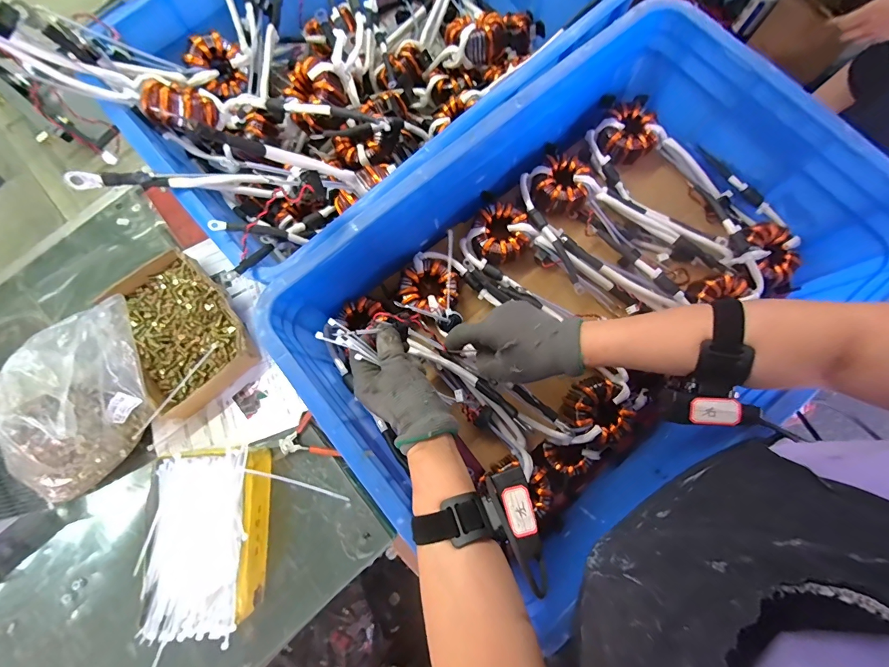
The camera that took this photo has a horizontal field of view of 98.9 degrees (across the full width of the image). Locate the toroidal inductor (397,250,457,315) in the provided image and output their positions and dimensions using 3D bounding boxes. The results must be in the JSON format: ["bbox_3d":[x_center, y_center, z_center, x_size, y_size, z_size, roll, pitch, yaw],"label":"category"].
[{"bbox_3d":[-0.017,-0.060,0.495,0.073,0.043,0.071,0,78,2],"label":"toroidal inductor"}]

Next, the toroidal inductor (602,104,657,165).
[{"bbox_3d":[0.257,-0.282,0.535,0.073,0.033,0.080,6,79,3],"label":"toroidal inductor"}]

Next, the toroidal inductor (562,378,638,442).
[{"bbox_3d":[0.188,0.089,0.452,0.079,0.027,0.065,27,80,7],"label":"toroidal inductor"}]

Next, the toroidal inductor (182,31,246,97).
[{"bbox_3d":[-0.313,-0.367,0.520,0.068,0.035,0.071,-19,126,-29],"label":"toroidal inductor"}]

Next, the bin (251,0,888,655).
[{"bbox_3d":[0.155,-0.056,0.457,0.611,0.154,0.427,-42,80,-7],"label":"bin"}]

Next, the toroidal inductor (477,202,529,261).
[{"bbox_3d":[0.076,-0.136,0.502,0.064,0.021,0.073,-5,78,1],"label":"toroidal inductor"}]

